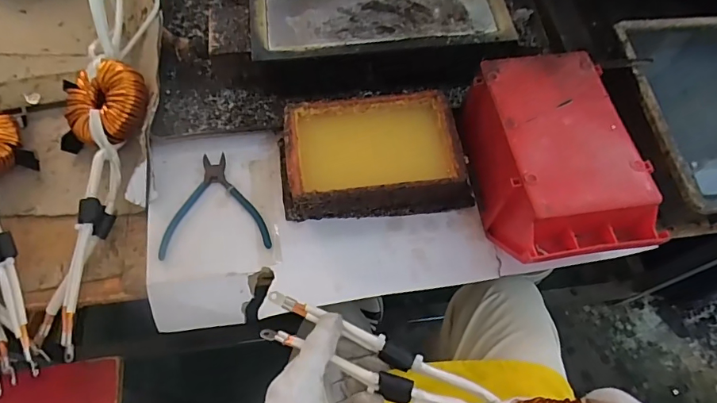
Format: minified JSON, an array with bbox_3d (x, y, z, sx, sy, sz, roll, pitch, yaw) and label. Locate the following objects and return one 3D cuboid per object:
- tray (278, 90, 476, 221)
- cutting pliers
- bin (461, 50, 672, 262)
[{"bbox_3d":[0.021,-0.055,0.561,0.230,0.068,0.136,-6,64,-5],"label":"tray"},{"bbox_3d":[-0.176,0.000,0.559,0.125,0.007,0.134,-7,64,-5],"label":"cutting pliers"},{"bbox_3d":[0.221,-0.044,0.532,0.151,0.119,0.235,-7,64,-5],"label":"bin"}]

